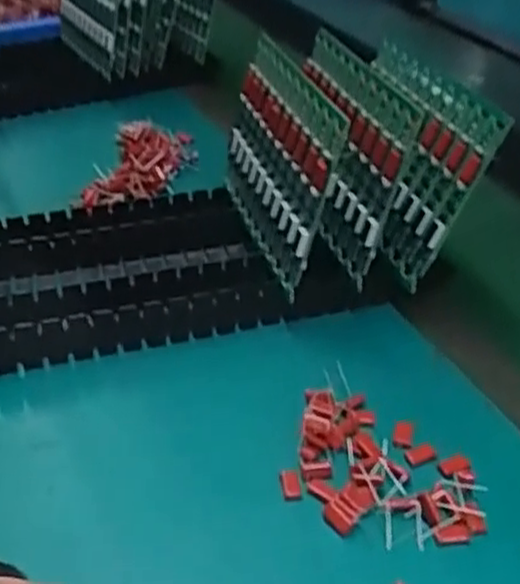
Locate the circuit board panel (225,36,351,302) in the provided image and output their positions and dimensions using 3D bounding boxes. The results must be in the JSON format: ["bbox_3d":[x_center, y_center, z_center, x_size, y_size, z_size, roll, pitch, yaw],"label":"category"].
[{"bbox_3d":[0.008,-0.092,0.515,0.018,0.125,0.162,1,33,-24],"label":"circuit board panel"}]

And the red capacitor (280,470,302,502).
[{"bbox_3d":[0.016,0.098,0.396,0.010,0.004,0.016,-3,34,-6],"label":"red capacitor"}]

